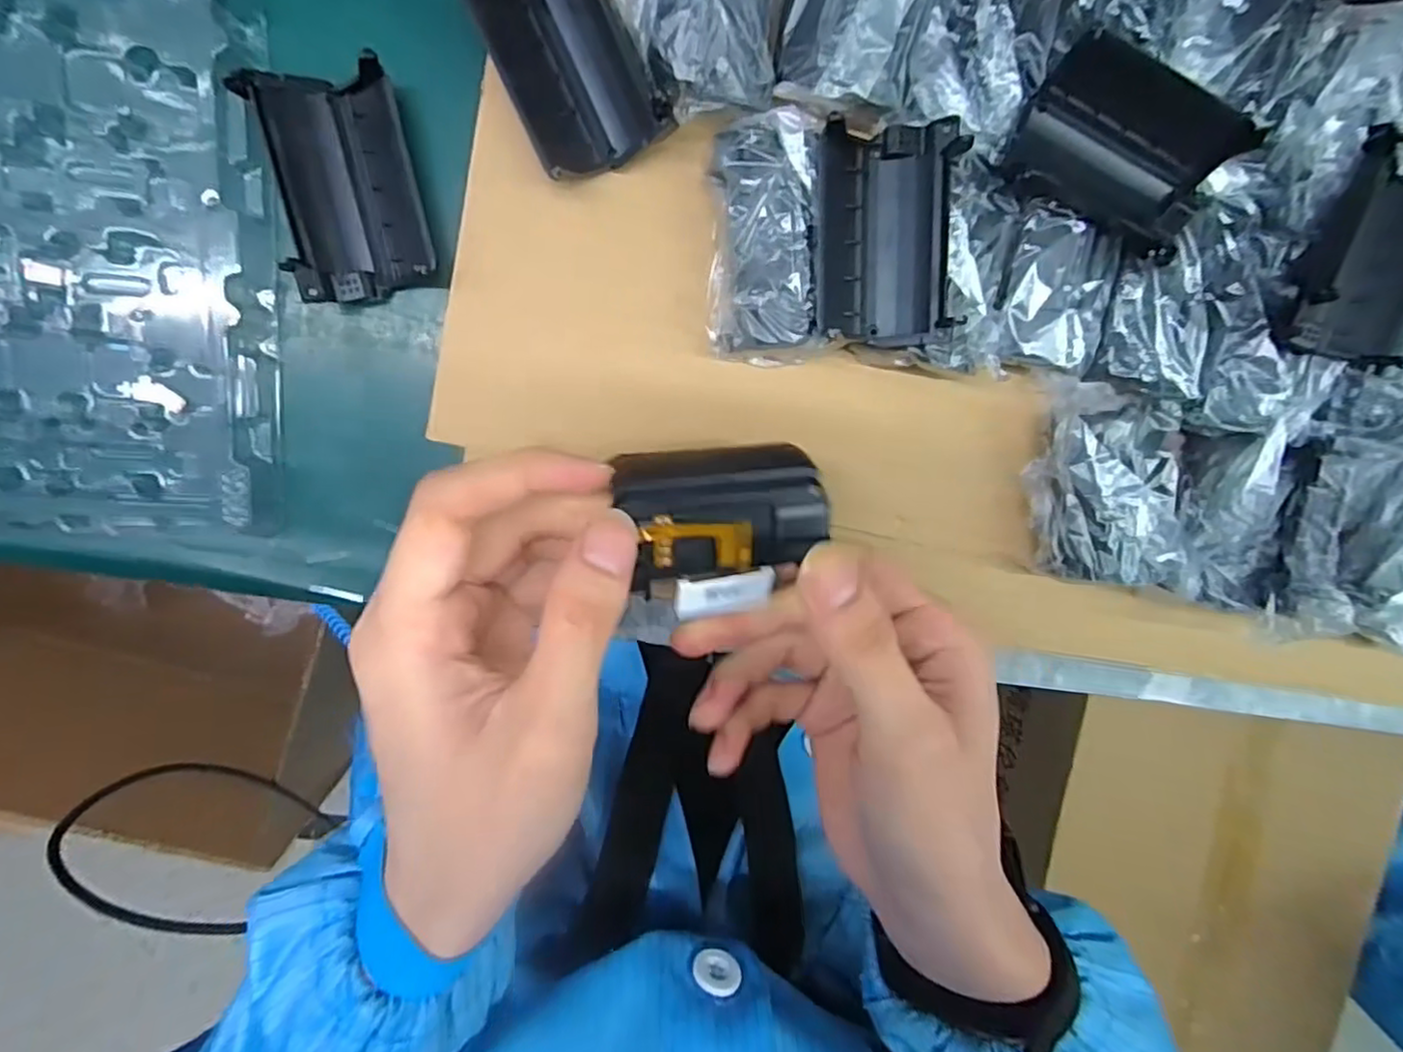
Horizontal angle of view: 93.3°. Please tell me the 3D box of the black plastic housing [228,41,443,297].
[{"bbox_3d":[-0.122,-0.117,0.228,0.043,0.022,0.071,-11,99,-5],"label":"black plastic housing"}]

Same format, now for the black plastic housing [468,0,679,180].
[{"bbox_3d":[-0.043,-0.157,0.222,0.048,0.024,0.071,-27,100,-3],"label":"black plastic housing"}]

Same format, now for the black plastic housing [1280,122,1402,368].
[{"bbox_3d":[0.244,-0.097,0.238,0.050,0.024,0.071,17,95,-9],"label":"black plastic housing"}]

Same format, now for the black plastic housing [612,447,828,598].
[{"bbox_3d":[0.008,-0.005,0.208,0.065,0.024,0.039,-7,100,-2],"label":"black plastic housing"}]

